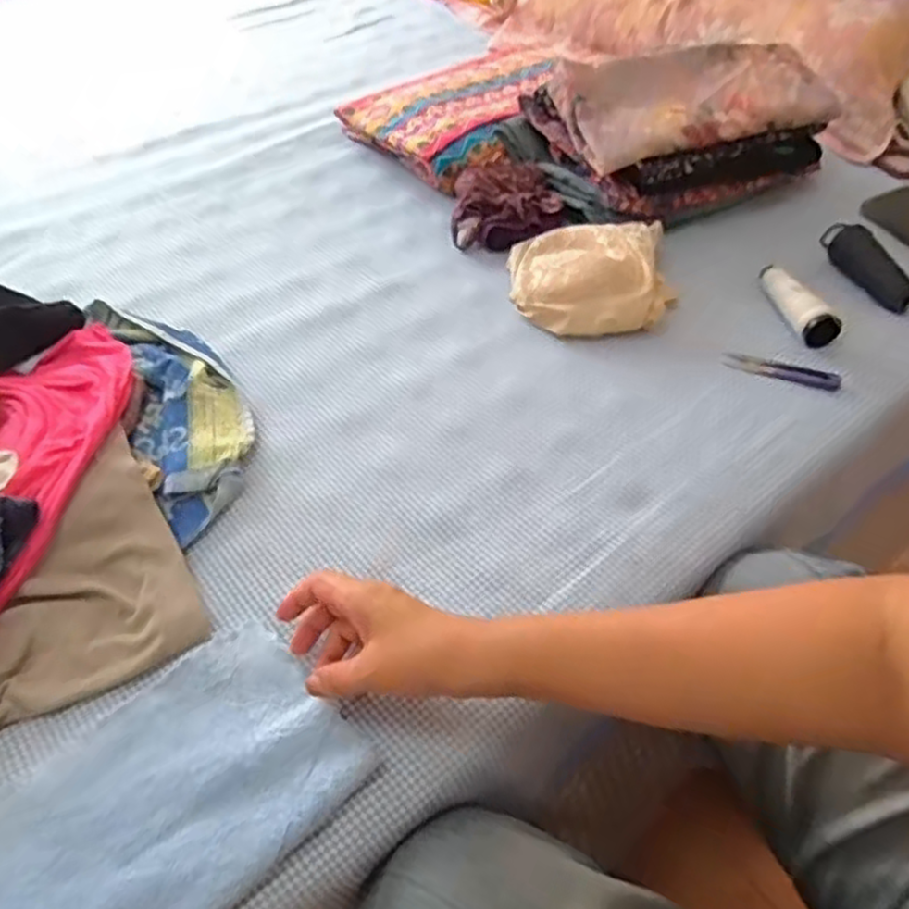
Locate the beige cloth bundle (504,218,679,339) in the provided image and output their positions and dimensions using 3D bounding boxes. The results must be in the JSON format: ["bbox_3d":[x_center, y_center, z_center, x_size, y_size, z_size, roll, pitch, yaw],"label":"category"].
[{"bbox_3d":[0.144,-0.188,0.747,0.170,0.046,0.147,3,49,4],"label":"beige cloth bundle"}]

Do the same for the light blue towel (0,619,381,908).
[{"bbox_3d":[-0.191,0.219,0.398,0.143,0.027,0.277,35,58,27],"label":"light blue towel"}]

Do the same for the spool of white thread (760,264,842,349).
[{"bbox_3d":[0.350,-0.159,0.733,0.036,0.028,0.121,-12,50,-9],"label":"spool of white thread"}]

